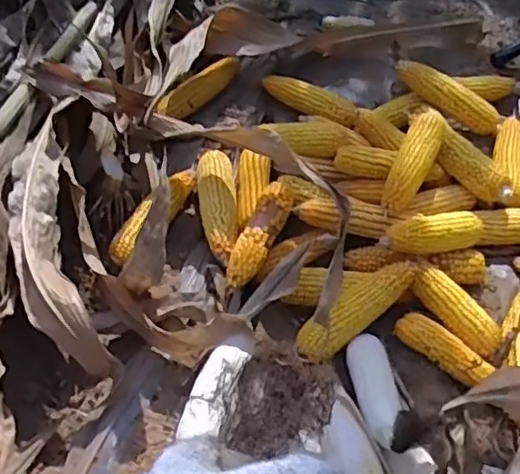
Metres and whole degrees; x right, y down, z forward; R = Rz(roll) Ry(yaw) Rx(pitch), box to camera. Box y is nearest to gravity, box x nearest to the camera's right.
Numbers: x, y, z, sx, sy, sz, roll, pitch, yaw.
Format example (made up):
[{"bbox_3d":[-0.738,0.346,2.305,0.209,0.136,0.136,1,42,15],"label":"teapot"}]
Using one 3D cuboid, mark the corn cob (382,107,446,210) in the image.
[{"bbox_3d":[0.225,-0.106,0.919,0.056,0.063,0.177,20,56,12],"label":"corn cob"}]

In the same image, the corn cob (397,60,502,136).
[{"bbox_3d":[0.315,-0.238,1.046,0.196,0.044,0.044,34,59,3],"label":"corn cob"}]

